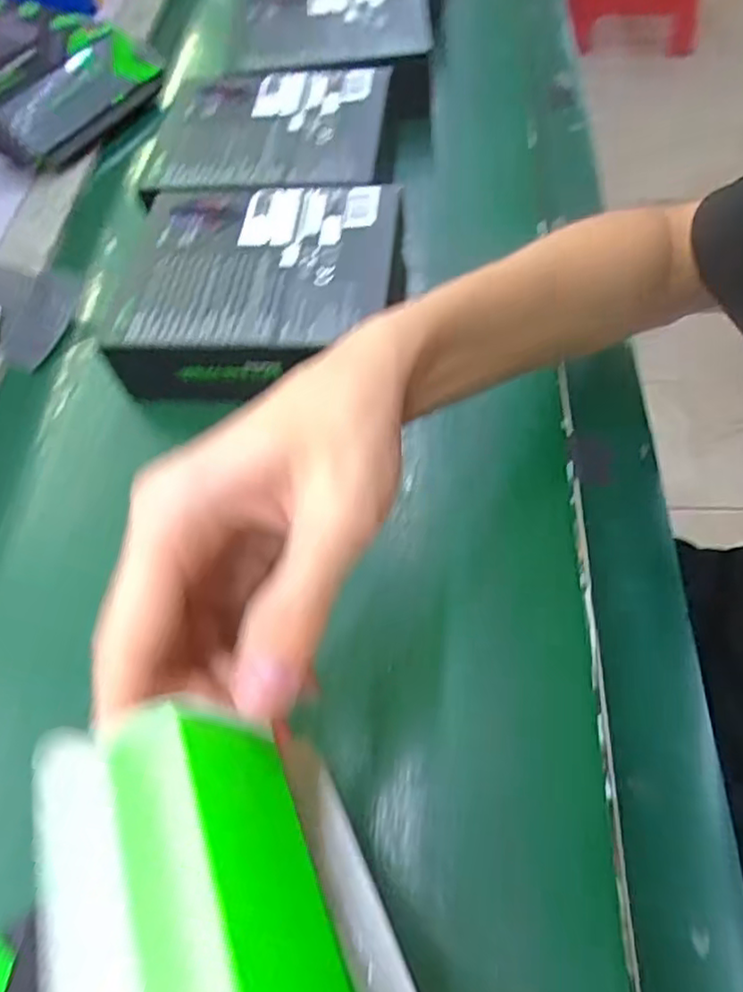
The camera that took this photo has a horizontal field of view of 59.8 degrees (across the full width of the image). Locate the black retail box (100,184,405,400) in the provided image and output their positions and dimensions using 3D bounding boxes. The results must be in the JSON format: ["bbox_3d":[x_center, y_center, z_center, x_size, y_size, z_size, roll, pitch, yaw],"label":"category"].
[{"bbox_3d":[-0.074,-0.140,0.448,0.183,0.057,0.166,1,60,5],"label":"black retail box"}]

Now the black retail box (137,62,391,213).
[{"bbox_3d":[-0.081,-0.283,0.542,0.191,0.072,0.169,1,60,5],"label":"black retail box"}]

